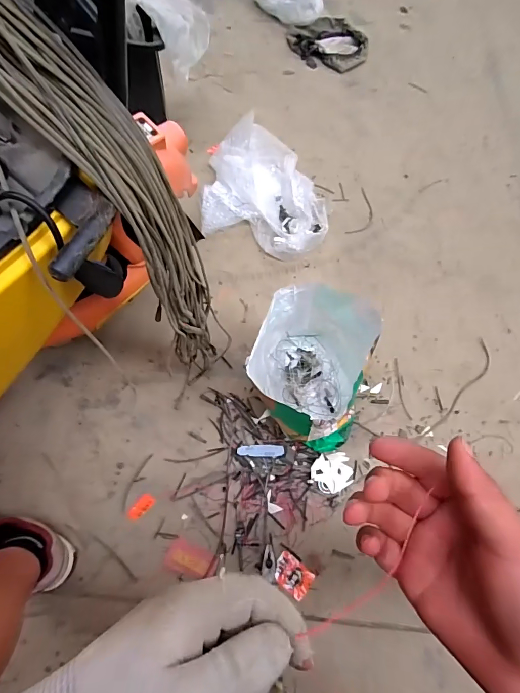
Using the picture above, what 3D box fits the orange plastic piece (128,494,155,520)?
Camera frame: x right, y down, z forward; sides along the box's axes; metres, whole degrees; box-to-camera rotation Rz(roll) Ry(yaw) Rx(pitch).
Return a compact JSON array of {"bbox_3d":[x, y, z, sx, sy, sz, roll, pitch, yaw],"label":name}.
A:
[{"bbox_3d":[-0.221,0.298,0.709,0.026,0.005,0.051,38,70,14],"label":"orange plastic piece"}]

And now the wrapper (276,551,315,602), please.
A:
[{"bbox_3d":[0.059,0.415,0.694,0.068,0.013,0.050,38,69,14],"label":"wrapper"}]

